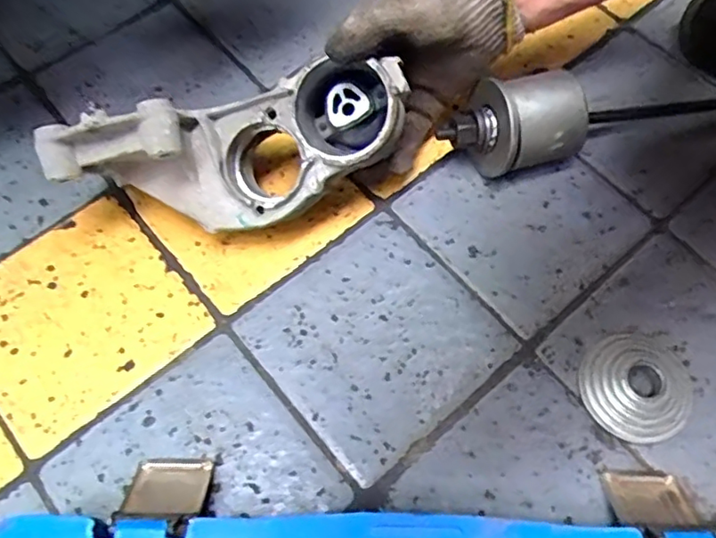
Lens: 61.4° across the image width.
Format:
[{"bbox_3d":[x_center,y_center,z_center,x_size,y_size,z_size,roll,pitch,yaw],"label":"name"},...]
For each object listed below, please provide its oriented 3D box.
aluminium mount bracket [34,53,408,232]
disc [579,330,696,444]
[{"bbox_3d":[-0.083,-0.078,0.414,0.232,0.083,0.077,-15,64,-8],"label":"aluminium mount bracket"},{"bbox_3d":[0.193,0.076,0.410,0.076,0.022,0.071,0,63,-1],"label":"disc"}]

